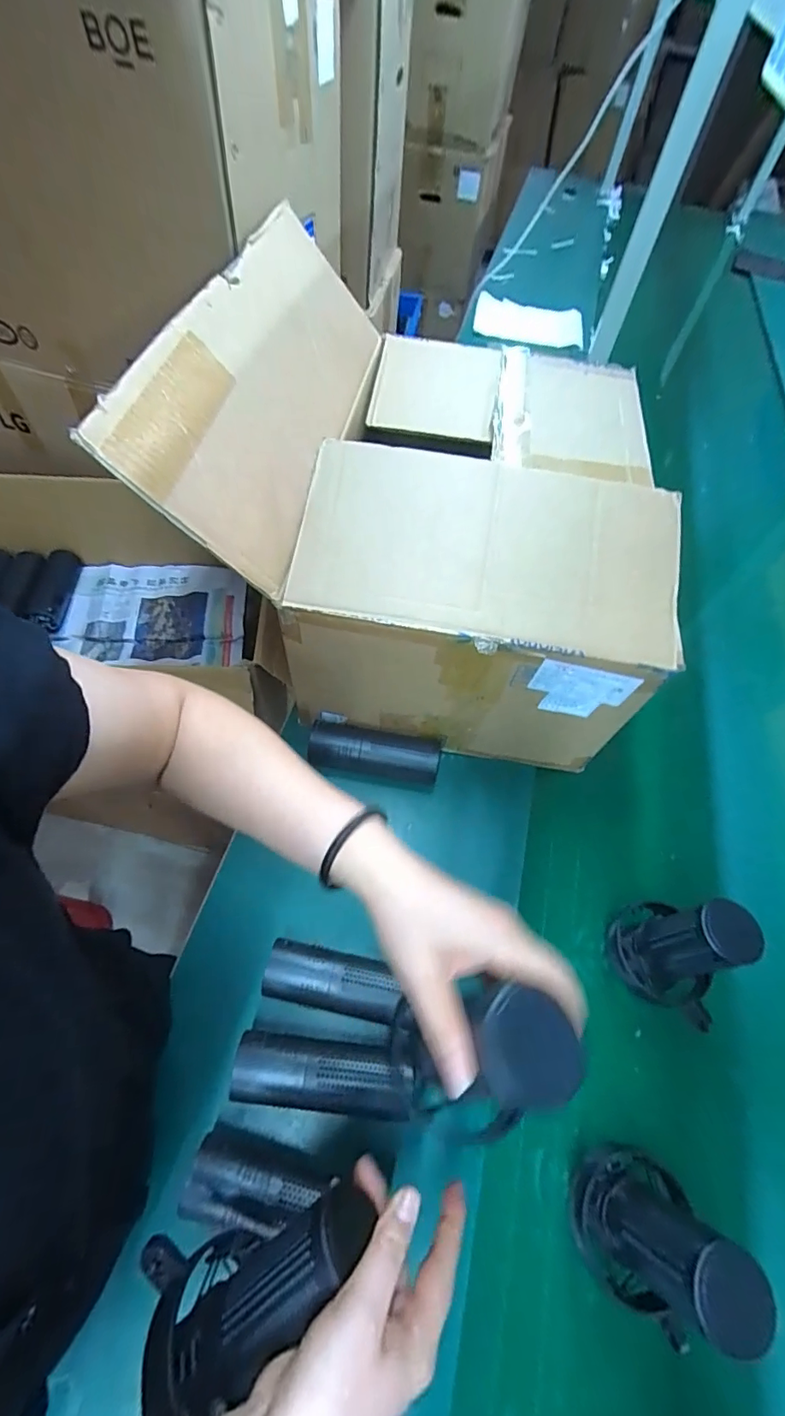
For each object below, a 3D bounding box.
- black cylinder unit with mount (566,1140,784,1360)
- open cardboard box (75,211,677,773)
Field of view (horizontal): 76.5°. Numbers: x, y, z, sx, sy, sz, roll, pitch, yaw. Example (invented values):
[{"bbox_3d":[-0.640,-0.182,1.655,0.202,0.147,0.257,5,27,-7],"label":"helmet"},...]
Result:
[{"bbox_3d":[0.209,0.417,0.385,0.095,0.170,0.095,30,62,13],"label":"black cylinder unit with mount"},{"bbox_3d":[0.059,-0.275,0.638,0.520,0.358,0.552,11,60,3],"label":"open cardboard box"}]

